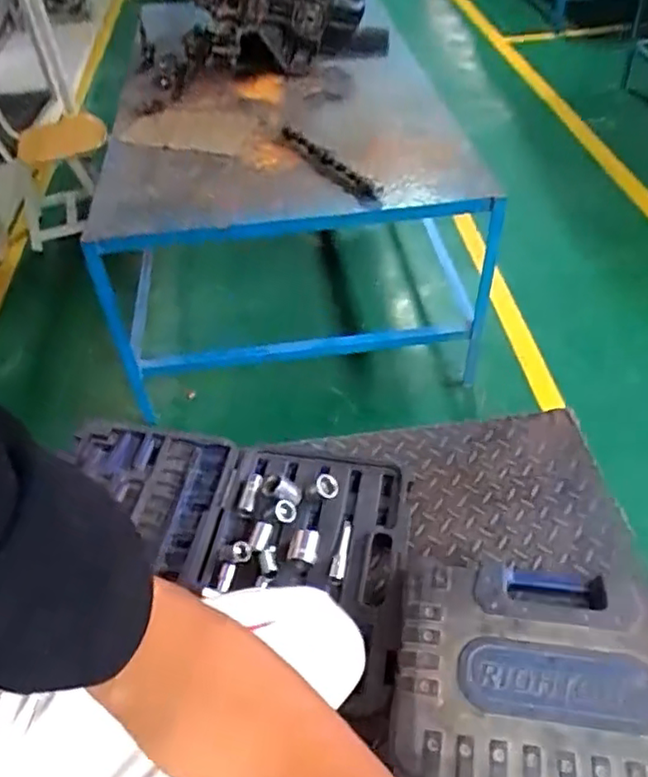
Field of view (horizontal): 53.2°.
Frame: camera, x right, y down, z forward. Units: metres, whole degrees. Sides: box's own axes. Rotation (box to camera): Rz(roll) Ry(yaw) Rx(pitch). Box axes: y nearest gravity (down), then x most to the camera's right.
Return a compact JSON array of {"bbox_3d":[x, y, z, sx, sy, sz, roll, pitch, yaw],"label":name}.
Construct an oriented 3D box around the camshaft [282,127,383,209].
[{"bbox_3d":[0.011,-0.565,1.633,0.066,0.047,0.461,-25,49,-18],"label":"camshaft"}]

